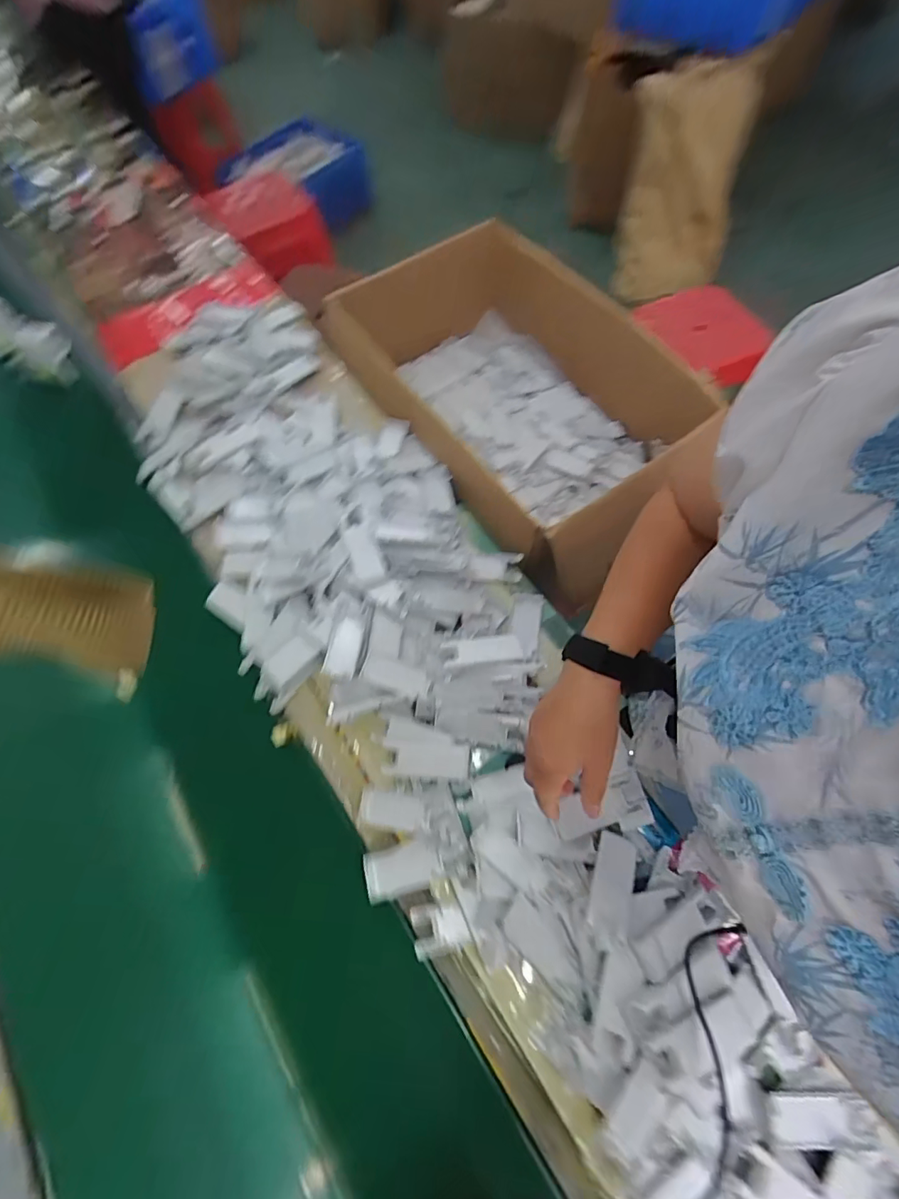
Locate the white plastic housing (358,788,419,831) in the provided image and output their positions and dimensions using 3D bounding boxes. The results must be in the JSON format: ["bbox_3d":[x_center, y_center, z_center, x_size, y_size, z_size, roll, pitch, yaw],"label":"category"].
[{"bbox_3d":[-0.068,0.238,0.573,0.071,0.013,0.036,6,66,6],"label":"white plastic housing"}]

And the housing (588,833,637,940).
[{"bbox_3d":[0.169,0.292,0.519,0.040,0.012,0.097,19,48,12],"label":"housing"}]

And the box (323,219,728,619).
[{"bbox_3d":[0.100,-0.326,0.821,0.355,0.206,0.652,-33,68,-12],"label":"box"}]

